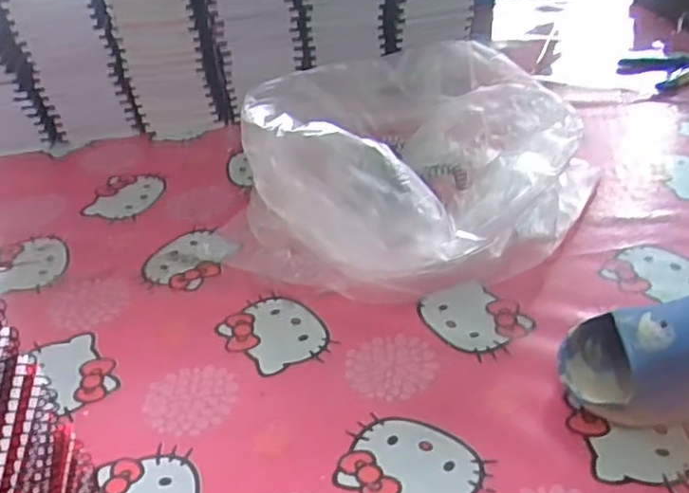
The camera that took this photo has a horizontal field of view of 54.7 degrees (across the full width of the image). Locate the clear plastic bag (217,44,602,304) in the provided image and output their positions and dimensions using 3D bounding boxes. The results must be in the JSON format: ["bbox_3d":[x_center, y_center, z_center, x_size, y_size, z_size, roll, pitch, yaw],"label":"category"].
[{"bbox_3d":[0.063,-0.073,0.597,0.311,0.121,0.237,-28,44,-26],"label":"clear plastic bag"}]

